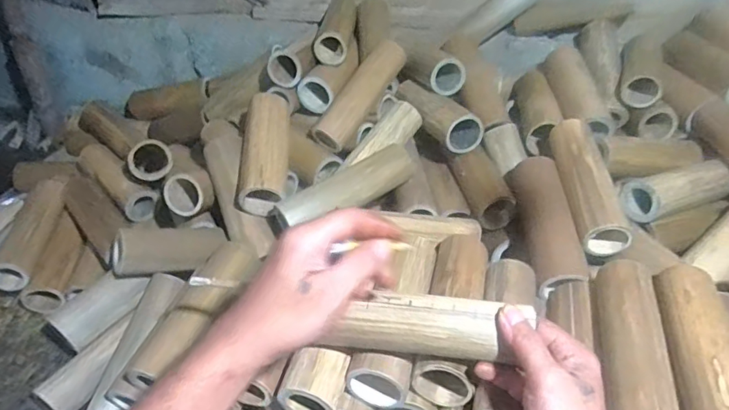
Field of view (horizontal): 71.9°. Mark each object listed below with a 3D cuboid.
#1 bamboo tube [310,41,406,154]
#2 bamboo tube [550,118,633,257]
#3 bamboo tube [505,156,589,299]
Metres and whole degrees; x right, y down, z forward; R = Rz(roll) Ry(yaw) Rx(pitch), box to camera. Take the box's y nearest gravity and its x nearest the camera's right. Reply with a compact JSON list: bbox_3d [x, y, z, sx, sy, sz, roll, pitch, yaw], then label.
[{"bbox_3d":[-0.005,-0.158,0.720,0.048,0.042,0.181,30,79,33],"label":"bamboo tube"},{"bbox_3d":[0.255,-0.031,0.584,0.047,0.047,0.178,-1,55,-2],"label":"bamboo tube"},{"bbox_3d":[0.209,0.018,0.582,0.049,0.047,0.179,0,51,-1],"label":"bamboo tube"}]

